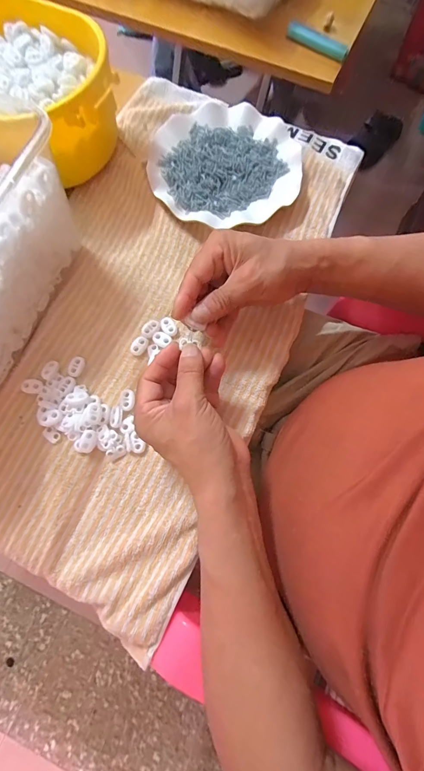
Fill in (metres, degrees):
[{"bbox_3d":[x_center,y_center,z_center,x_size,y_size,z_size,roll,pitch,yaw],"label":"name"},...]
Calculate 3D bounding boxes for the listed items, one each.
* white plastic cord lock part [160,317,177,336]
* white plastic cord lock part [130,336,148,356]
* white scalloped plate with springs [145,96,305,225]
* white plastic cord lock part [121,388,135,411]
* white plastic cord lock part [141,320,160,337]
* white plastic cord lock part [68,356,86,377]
[{"bbox_3d":[-0.048,-0.065,0.365,0.014,0.004,0.023,-32,77,-9],"label":"white plastic cord lock part"},{"bbox_3d":[-0.079,-0.043,0.358,0.015,0.005,0.021,22,75,6],"label":"white plastic cord lock part"},{"bbox_3d":[0.017,-0.273,0.410,0.181,0.015,0.174,0,74,0],"label":"white scalloped plate with springs"},{"bbox_3d":[-0.087,0.014,0.341,0.014,0.004,0.023,1,74,0],"label":"white plastic cord lock part"},{"bbox_3d":[-0.068,-0.063,0.362,0.016,0.004,0.022,41,78,11],"label":"white plastic cord lock part"},{"bbox_3d":[-0.145,-0.021,0.352,0.015,0.004,0.023,16,75,4],"label":"white plastic cord lock part"}]

